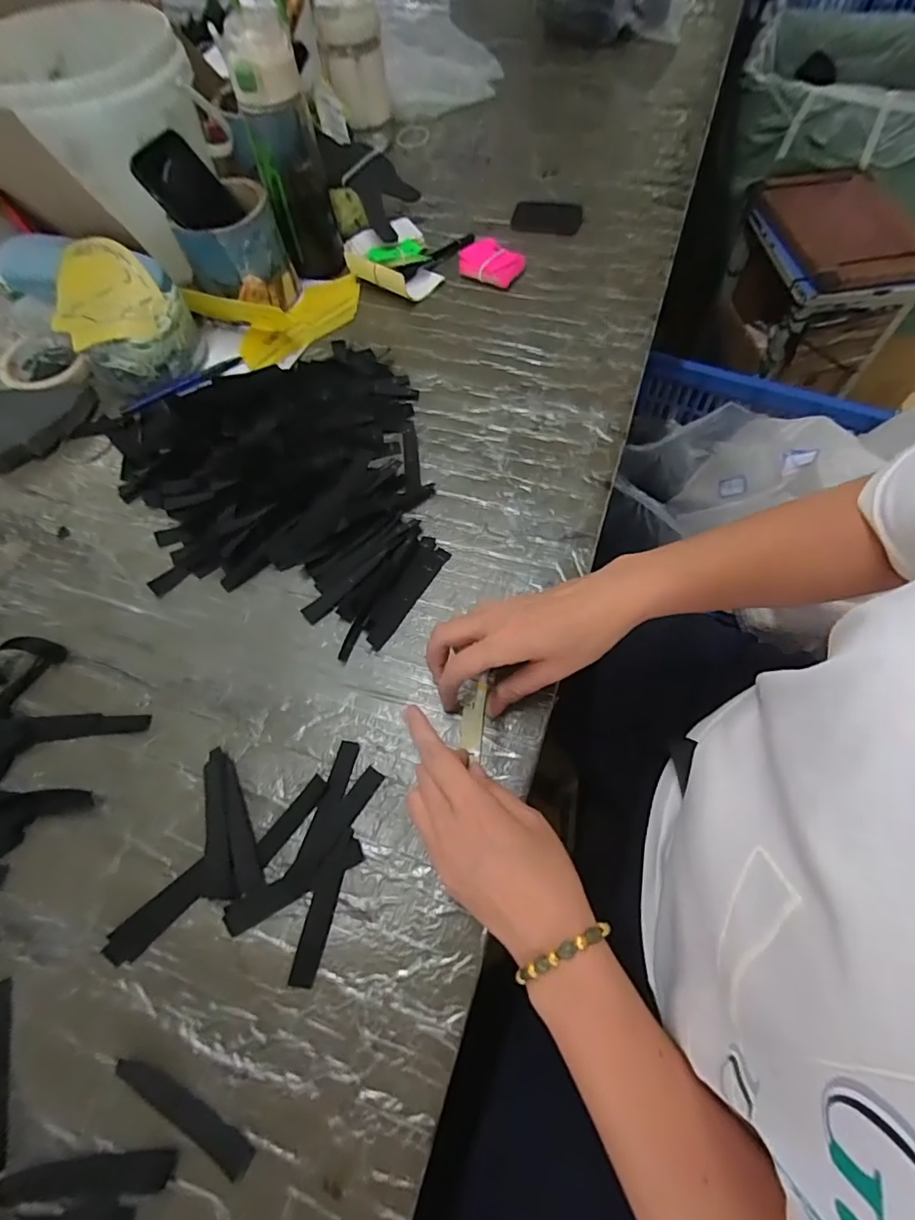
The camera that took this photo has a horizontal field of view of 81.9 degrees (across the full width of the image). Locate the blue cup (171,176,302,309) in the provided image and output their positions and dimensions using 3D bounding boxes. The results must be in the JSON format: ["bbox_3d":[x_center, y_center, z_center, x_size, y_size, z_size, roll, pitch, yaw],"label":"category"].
[{"bbox_3d":[-0.241,-0.399,0.595,0.084,0.106,0.091,-1,63,2],"label":"blue cup"}]

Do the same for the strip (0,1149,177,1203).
[{"bbox_3d":[-0.201,0.307,0.286,0.092,0.004,0.017,-4,63,0],"label":"strip"}]

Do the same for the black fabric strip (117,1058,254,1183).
[{"bbox_3d":[-0.155,0.282,0.297,0.093,0.004,0.015,25,67,15],"label":"black fabric strip"}]

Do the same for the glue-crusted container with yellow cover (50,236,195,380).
[{"bbox_3d":[-0.345,-0.303,0.551,0.119,0.100,0.109,-1,63,2],"label":"glue-crusted container with yellow cover"}]

